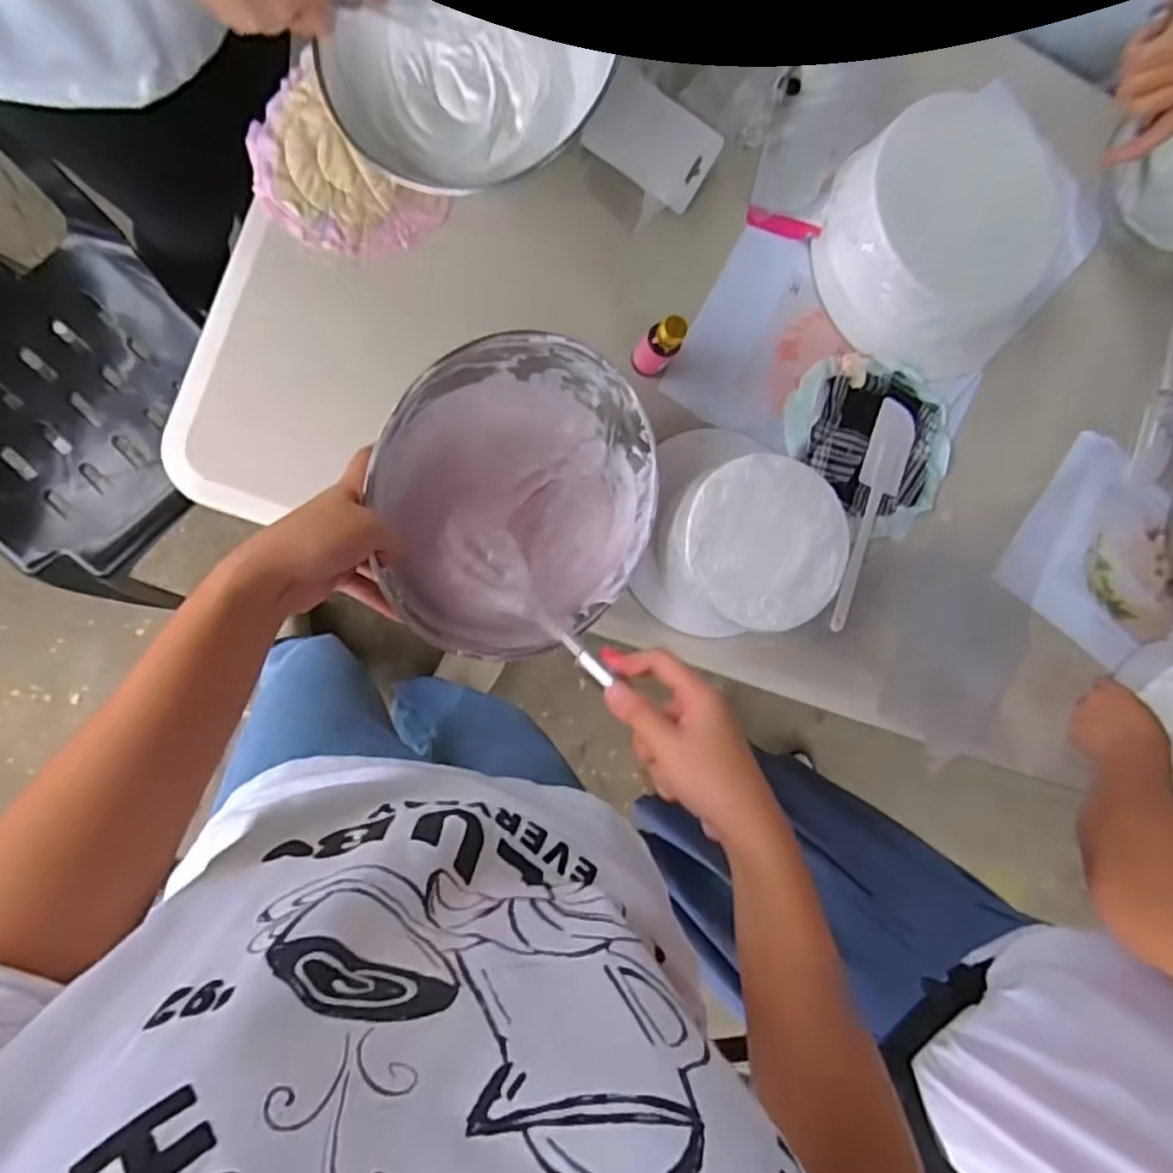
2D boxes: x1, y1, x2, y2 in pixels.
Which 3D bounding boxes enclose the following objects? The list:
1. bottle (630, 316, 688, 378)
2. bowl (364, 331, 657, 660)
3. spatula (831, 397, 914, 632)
[{"bbox_3d":[0.064,-0.210,0.583,0.030,0.074,0.030,0,91,-9],"label":"bottle"},{"bbox_3d":[-0.048,-0.065,0.520,0.217,0.102,0.214,0,91,-9],"label":"bowl"},{"bbox_3d":[0.285,-0.070,0.671,0.045,0.010,0.232,17,89,-9],"label":"spatula"}]

